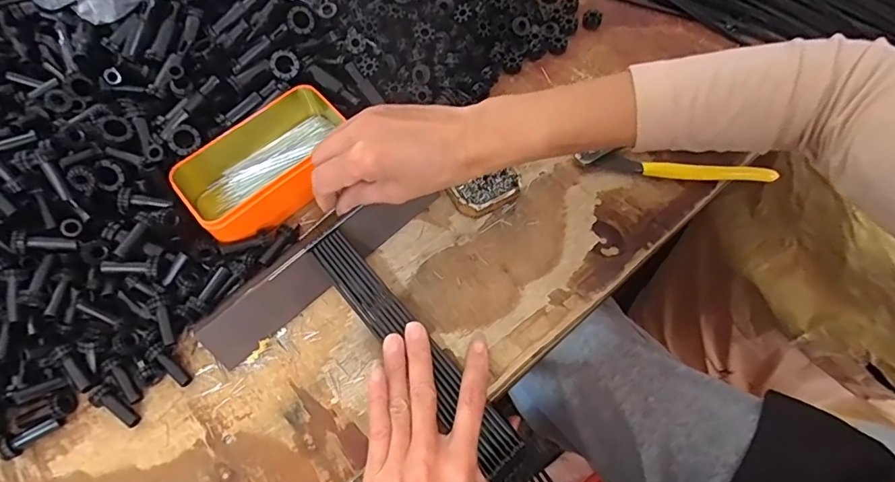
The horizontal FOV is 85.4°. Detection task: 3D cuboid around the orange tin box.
[{"bbox_3d":[-0.156,-0.069,0.426,0.149,0.041,0.097,-33,68,-13],"label":"orange tin box"}]

